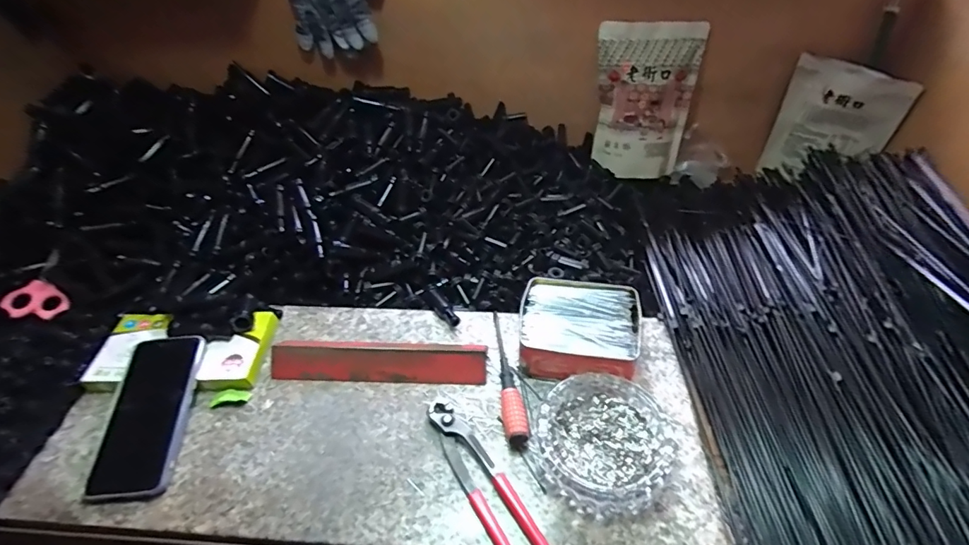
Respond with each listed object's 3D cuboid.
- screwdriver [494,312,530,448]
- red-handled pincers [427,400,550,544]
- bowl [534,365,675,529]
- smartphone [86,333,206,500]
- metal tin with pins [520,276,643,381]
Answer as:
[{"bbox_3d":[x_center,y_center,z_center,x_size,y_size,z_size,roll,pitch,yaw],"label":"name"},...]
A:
[{"bbox_3d":[0.019,0.100,0.506,0.022,0.022,0.161,-8,46,-5],"label":"screwdriver"},{"bbox_3d":[0.005,0.190,0.422,0.038,0.014,0.197,-25,50,-20],"label":"red-handled pincers"},{"bbox_3d":[0.111,0.155,0.452,0.123,0.025,0.120,-2,46,2],"label":"bowl"},{"bbox_3d":[-0.333,0.139,0.484,0.082,0.013,0.159,-10,54,6],"label":"smartphone"},{"bbox_3d":[0.102,0.061,0.522,0.122,0.043,0.108,2,46,5],"label":"metal tin with pins"}]

